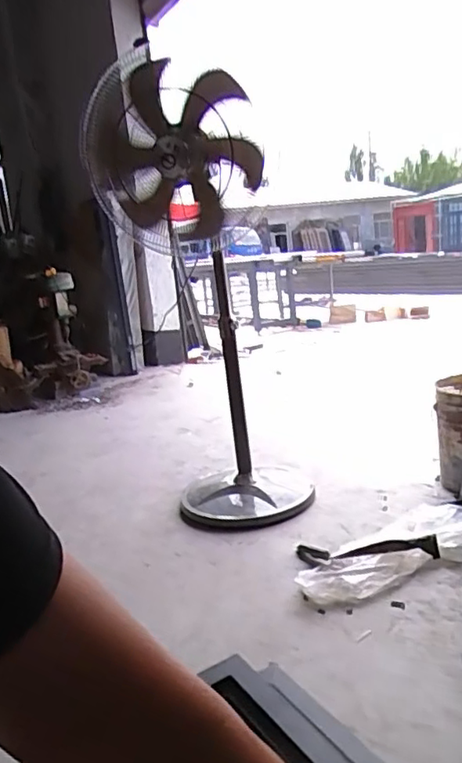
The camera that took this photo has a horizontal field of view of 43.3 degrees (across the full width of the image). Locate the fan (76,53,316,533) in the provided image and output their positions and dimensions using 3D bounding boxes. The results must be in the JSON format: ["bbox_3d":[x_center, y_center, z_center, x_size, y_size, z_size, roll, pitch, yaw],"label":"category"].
[{"bbox_3d":[-0.101,-0.250,1.749,0.518,1.354,0.366,-8,14,-4],"label":"fan"}]

